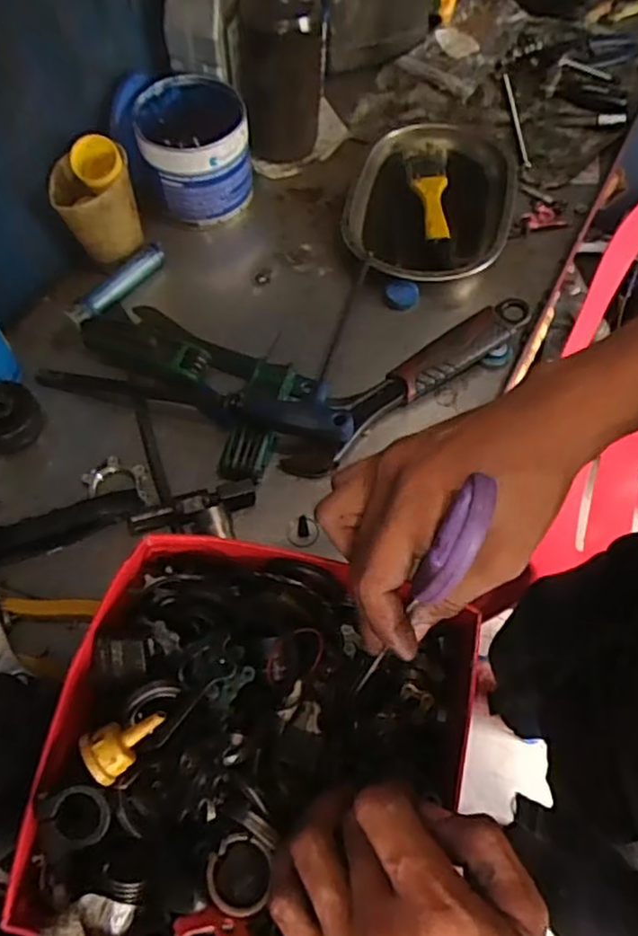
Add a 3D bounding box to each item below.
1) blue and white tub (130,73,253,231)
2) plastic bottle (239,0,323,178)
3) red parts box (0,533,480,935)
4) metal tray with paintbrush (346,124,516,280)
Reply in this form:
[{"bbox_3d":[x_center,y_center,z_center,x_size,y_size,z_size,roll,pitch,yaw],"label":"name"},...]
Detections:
[{"bbox_3d":[-0.117,-0.303,0.635,0.097,0.100,0.105,-1,64,1],"label":"blue and white tub"},{"bbox_3d":[-0.034,-0.410,0.597,0.079,0.261,0.095,-1,64,1],"label":"plastic bottle"},{"bbox_3d":[-0.029,0.155,0.360,0.209,0.079,0.199,12,65,7],"label":"red parts box"},{"bbox_3d":[0.113,-0.271,0.649,0.156,0.025,0.231,11,65,7],"label":"metal tray with paintbrush"}]

